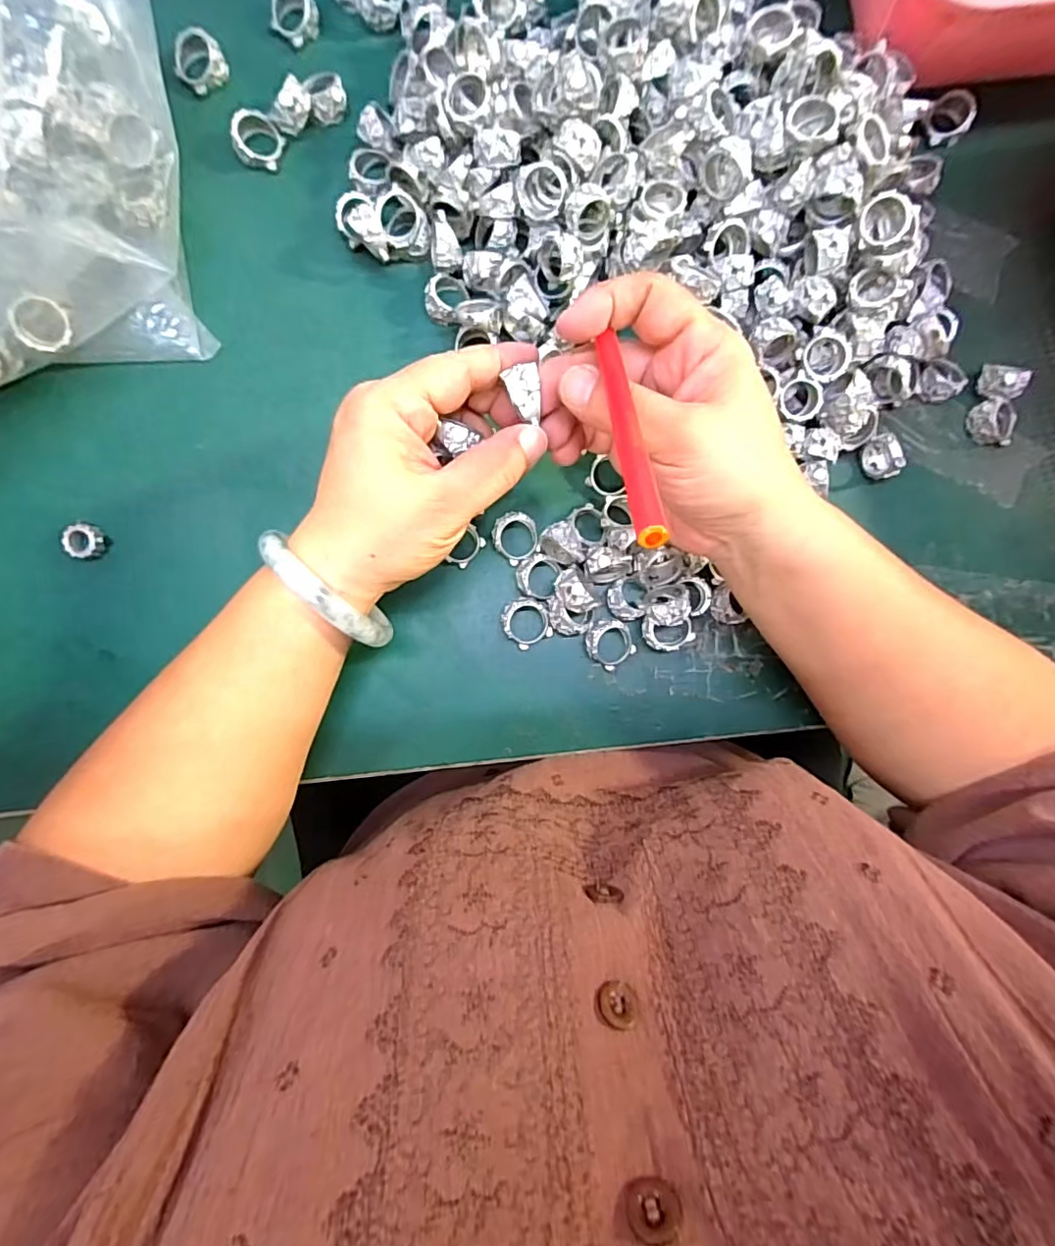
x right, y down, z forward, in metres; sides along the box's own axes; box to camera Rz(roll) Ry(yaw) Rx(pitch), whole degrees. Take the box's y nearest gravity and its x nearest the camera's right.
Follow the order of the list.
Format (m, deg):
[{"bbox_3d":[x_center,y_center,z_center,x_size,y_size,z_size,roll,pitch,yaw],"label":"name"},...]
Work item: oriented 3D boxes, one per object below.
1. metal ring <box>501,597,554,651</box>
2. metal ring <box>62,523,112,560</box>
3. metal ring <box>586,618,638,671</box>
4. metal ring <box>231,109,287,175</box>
[{"bbox_3d":[0.000,-0.001,0.298,0.025,0.007,0.026,-4,105,-16],"label":"metal ring"},{"bbox_3d":[-0.221,-0.041,0.285,0.016,0.010,0.018,33,86,-3],"label":"metal ring"},{"bbox_3d":[0.044,0.010,0.299,0.025,0.013,0.026,0,88,-5],"label":"metal ring"},{"bbox_3d":[-0.145,-0.260,0.305,0.023,0.013,0.023,0,88,-5],"label":"metal ring"}]

